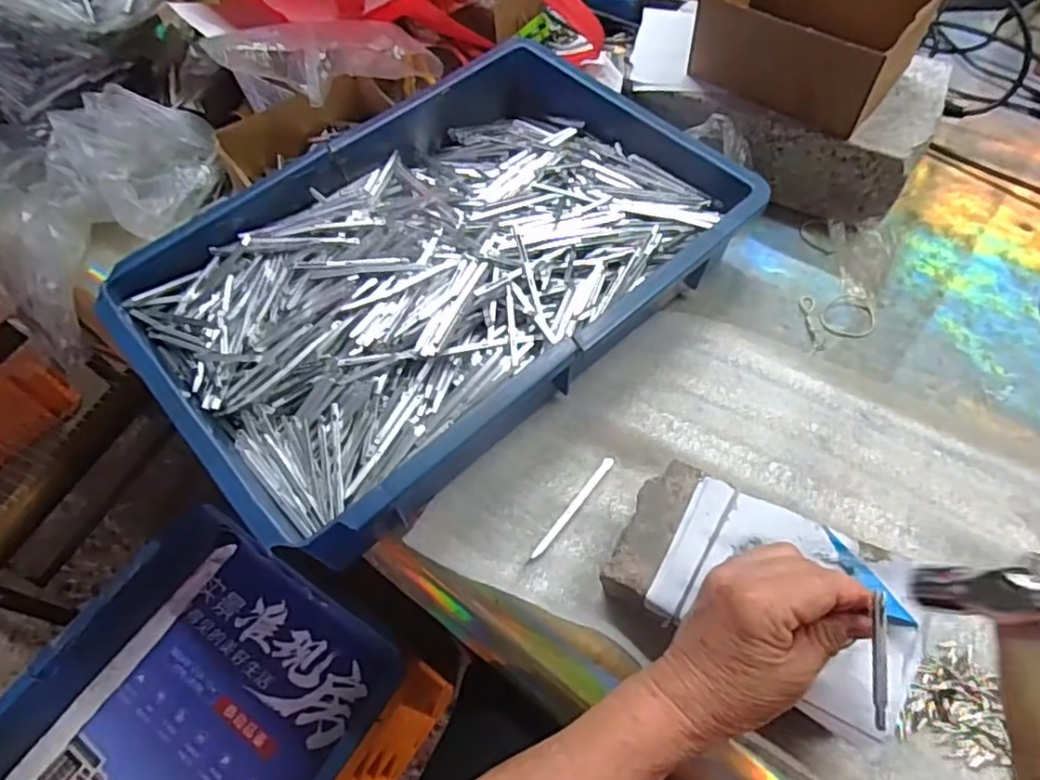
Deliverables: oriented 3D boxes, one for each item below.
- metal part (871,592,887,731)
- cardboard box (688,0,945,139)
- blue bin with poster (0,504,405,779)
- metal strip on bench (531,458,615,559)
[{"bbox_3d":[0.161,0.120,0.286,0.006,0.005,0.057,10,70,9],"label":"metal part"},{"bbox_3d":[0.231,-0.287,0.512,0.145,0.075,0.112,33,66,21],"label":"cardboard box"},{"bbox_3d":[-0.350,0.351,0.573,0.275,0.089,0.440,31,65,20],"label":"blue bin with poster"},{"bbox_3d":[0.037,0.080,0.438,0.007,0.004,0.088,34,66,21],"label":"metal strip on bench"}]

